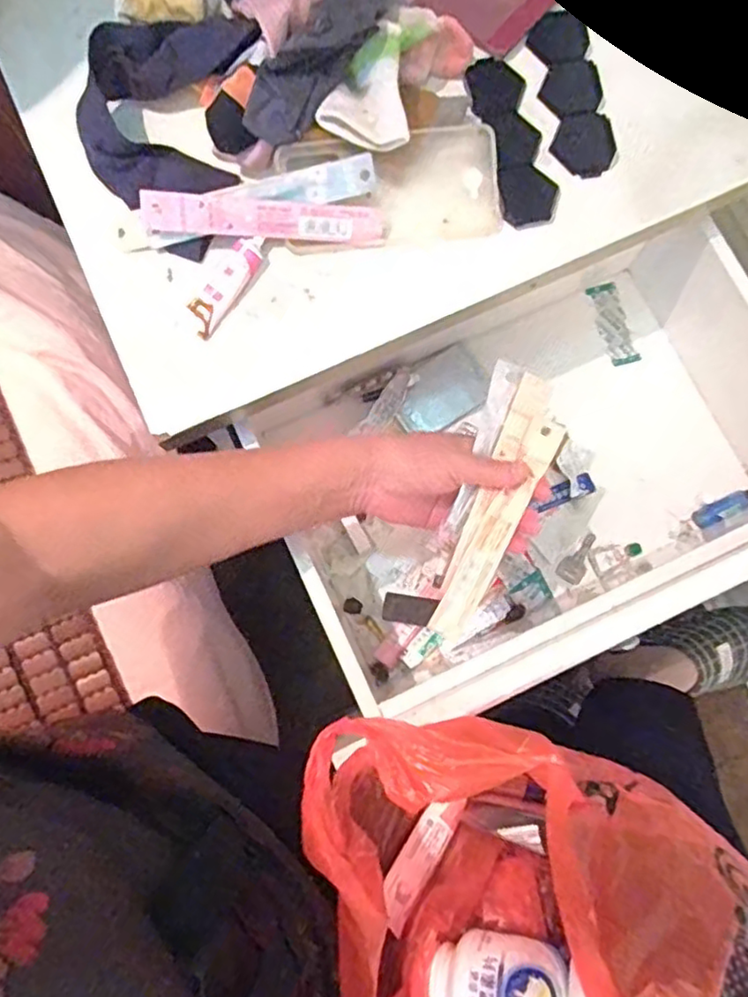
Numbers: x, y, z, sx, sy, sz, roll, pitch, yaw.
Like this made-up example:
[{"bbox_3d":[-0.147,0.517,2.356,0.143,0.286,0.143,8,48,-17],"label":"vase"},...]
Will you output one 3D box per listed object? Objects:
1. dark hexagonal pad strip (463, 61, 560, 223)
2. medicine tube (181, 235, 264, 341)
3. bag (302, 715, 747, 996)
[{"bbox_3d":[0.110,-0.286,0.514,0.049,0.005,0.150,-9,77,-11],"label":"dark hexagonal pad strip"},{"bbox_3d":[-0.113,-0.162,0.486,0.028,0.013,0.084,34,80,8],"label":"medicine tube"},{"bbox_3d":[0.100,0.252,0.352,0.287,0.136,0.207,11,78,3],"label":"bag"}]

